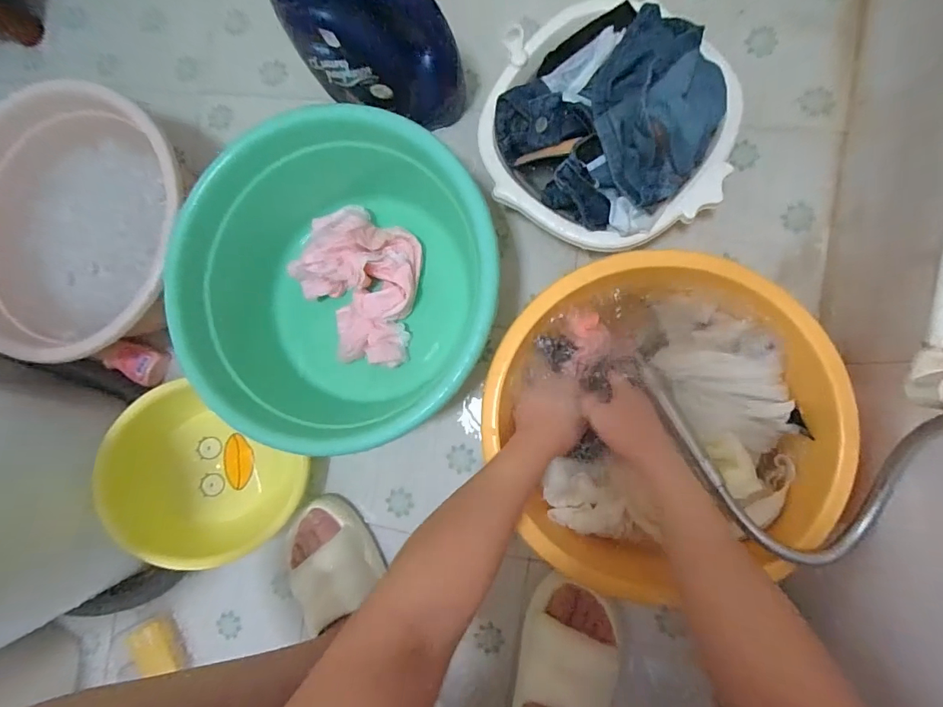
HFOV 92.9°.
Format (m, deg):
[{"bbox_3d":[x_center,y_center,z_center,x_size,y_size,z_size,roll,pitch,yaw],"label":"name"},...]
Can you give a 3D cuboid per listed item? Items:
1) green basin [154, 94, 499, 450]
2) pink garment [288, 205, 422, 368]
[{"bbox_3d":[-0.155,-0.086,0.569,0.372,0.163,0.357,-1,86,9],"label":"green basin"},{"bbox_3d":[-0.159,-0.092,0.614,0.162,0.060,0.193,12,88,9],"label":"pink garment"}]

